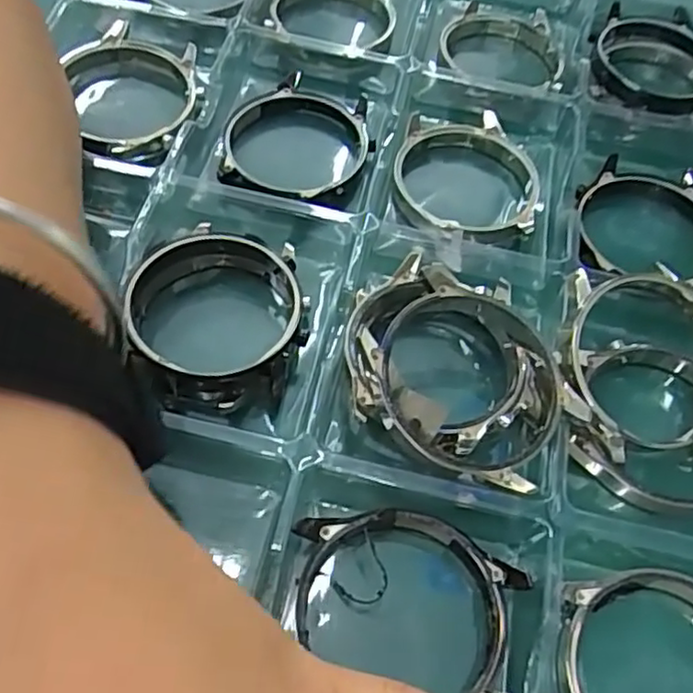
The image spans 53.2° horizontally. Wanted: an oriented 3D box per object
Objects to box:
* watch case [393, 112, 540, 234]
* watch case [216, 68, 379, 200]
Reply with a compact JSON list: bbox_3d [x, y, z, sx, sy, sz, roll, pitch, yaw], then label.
[{"bbox_3d":[0.040,-0.057,0.224,0.048,0.009,0.042,13,58,1],"label":"watch case"},{"bbox_3d":[-0.016,-0.065,0.221,0.044,0.008,0.051,26,59,9],"label":"watch case"}]

